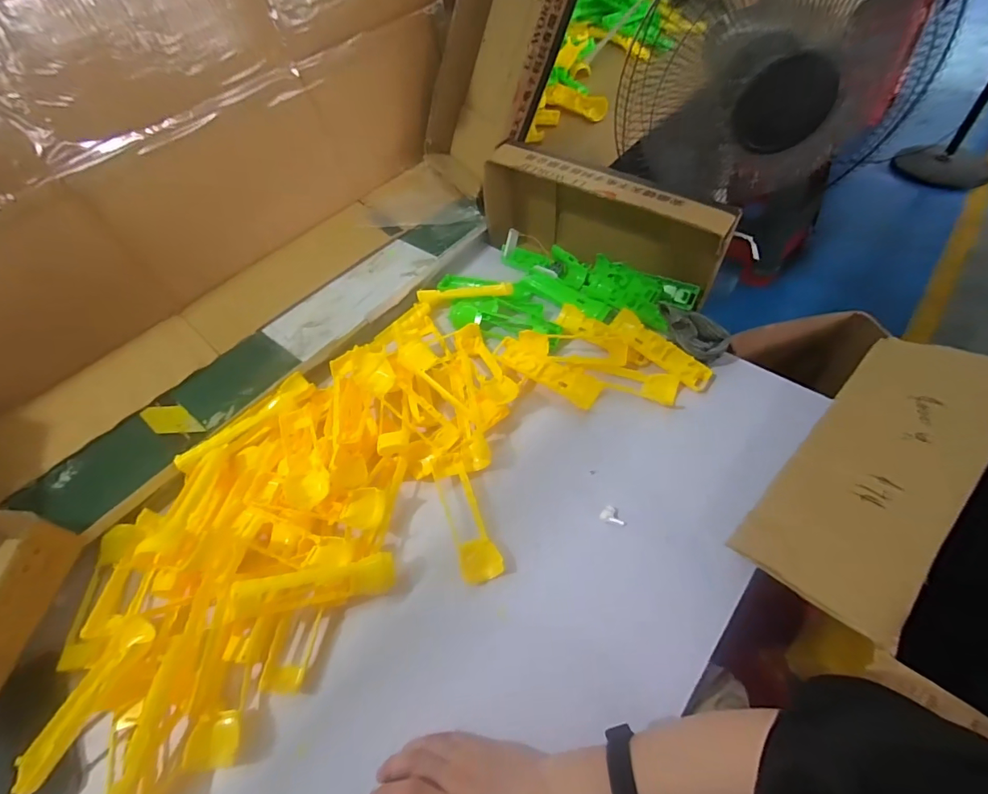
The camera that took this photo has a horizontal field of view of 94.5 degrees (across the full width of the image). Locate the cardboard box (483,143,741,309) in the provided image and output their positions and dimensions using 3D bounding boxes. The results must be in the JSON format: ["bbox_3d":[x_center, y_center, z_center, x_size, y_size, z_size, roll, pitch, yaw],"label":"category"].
[{"bbox_3d":[0.176,-0.289,0.782,0.427,0.198,0.102,30,63,25],"label":"cardboard box"}]

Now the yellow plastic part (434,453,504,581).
[{"bbox_3d":[-0.035,0.146,0.570,0.048,0.032,0.164,-18,54,-6],"label":"yellow plastic part"}]

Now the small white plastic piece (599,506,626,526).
[{"bbox_3d":[0.149,0.147,0.571,0.031,0.004,0.021,10,57,14],"label":"small white plastic piece"}]

